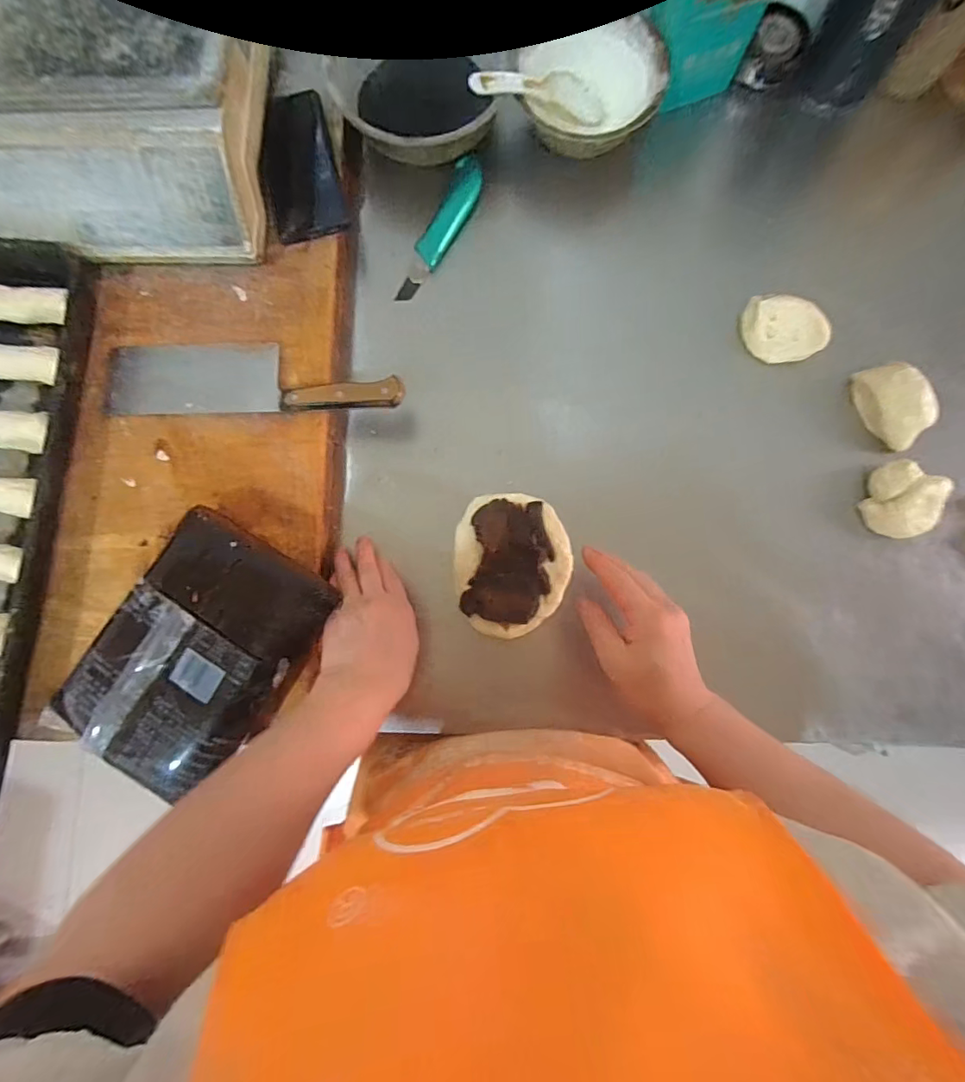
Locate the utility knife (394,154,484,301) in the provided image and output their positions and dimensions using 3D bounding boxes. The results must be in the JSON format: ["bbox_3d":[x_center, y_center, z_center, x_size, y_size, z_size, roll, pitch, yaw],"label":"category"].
[{"bbox_3d":[-0.046,-0.338,0.535,0.035,0.022,0.164,29,85,4],"label":"utility knife"}]

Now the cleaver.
[{"bbox_3d":[-0.228,-0.165,0.484,0.295,0.022,0.072,-1,83,1],"label":"cleaver"}]

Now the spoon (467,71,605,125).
[{"bbox_3d":[0.057,-0.475,0.515,0.162,0.019,0.053,-19,87,-29],"label":"spoon"}]

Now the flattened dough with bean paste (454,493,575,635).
[{"bbox_3d":[0.032,0.022,0.500,0.116,0.017,0.141,-5,83,1],"label":"flattened dough with bean paste"}]

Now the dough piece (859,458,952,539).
[{"bbox_3d":[0.426,-0.043,0.493,0.068,0.044,0.076,-10,83,0],"label":"dough piece"}]

